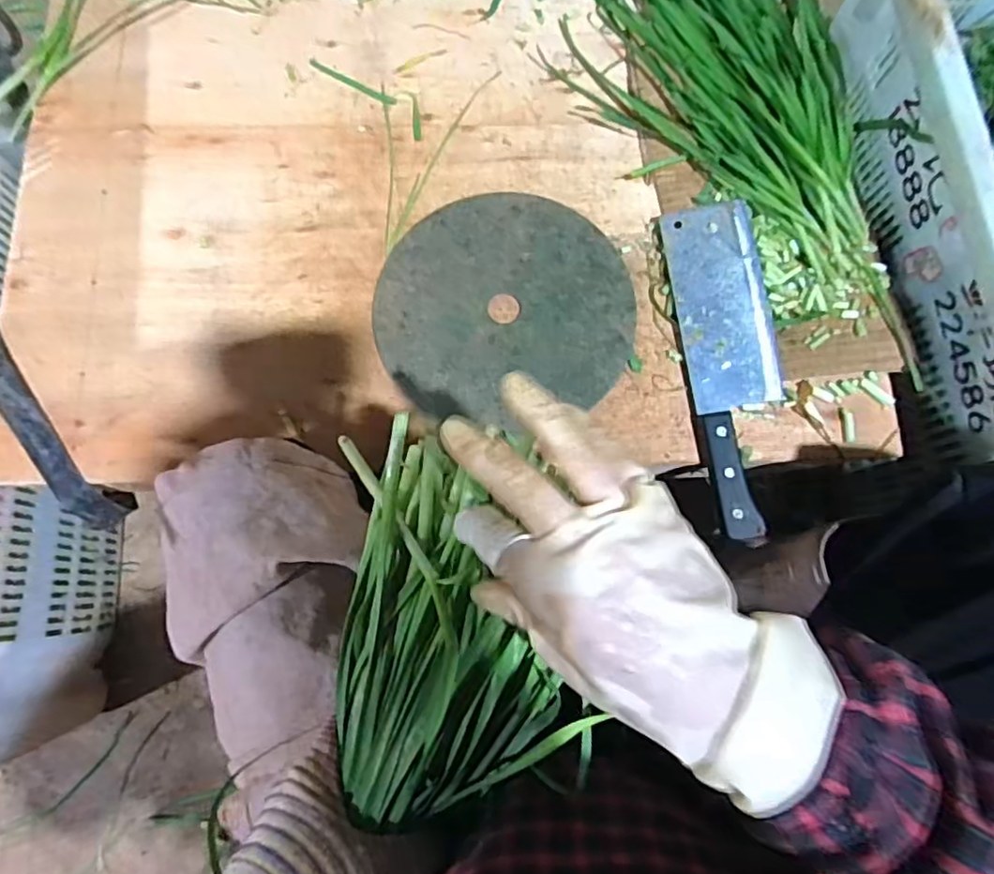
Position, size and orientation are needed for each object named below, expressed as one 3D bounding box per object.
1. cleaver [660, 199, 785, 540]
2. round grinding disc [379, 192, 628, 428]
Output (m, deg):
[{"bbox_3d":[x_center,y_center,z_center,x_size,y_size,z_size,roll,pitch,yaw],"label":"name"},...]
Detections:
[{"bbox_3d":[0.192,-0.062,0.494,0.069,0.015,0.271,-7,77,-3],"label":"cleaver"},{"bbox_3d":[0.005,-0.109,0.515,0.205,0.011,0.195,-16,78,-5],"label":"round grinding disc"}]

